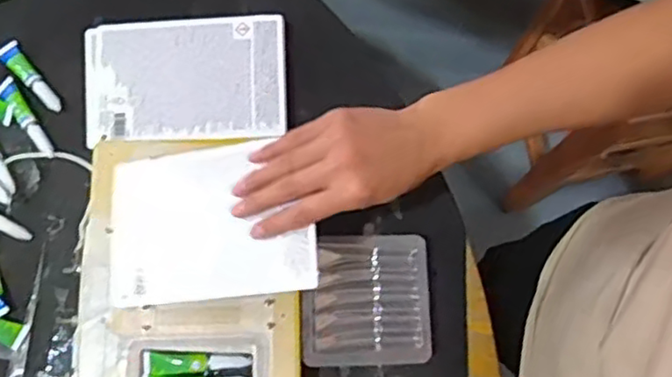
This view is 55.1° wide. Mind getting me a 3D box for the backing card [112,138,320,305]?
[{"bbox_3d":[-0.096,0.024,0.485,0.169,0.006,0.115,-7,75,19],"label":"backing card"}]

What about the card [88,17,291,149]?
[{"bbox_3d":[-0.136,-0.098,0.576,0.179,0.008,0.113,-3,77,1],"label":"card"}]

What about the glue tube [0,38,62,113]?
[{"bbox_3d":[-0.275,-0.101,0.578,0.023,0.011,0.084,-42,80,-10],"label":"glue tube"}]

